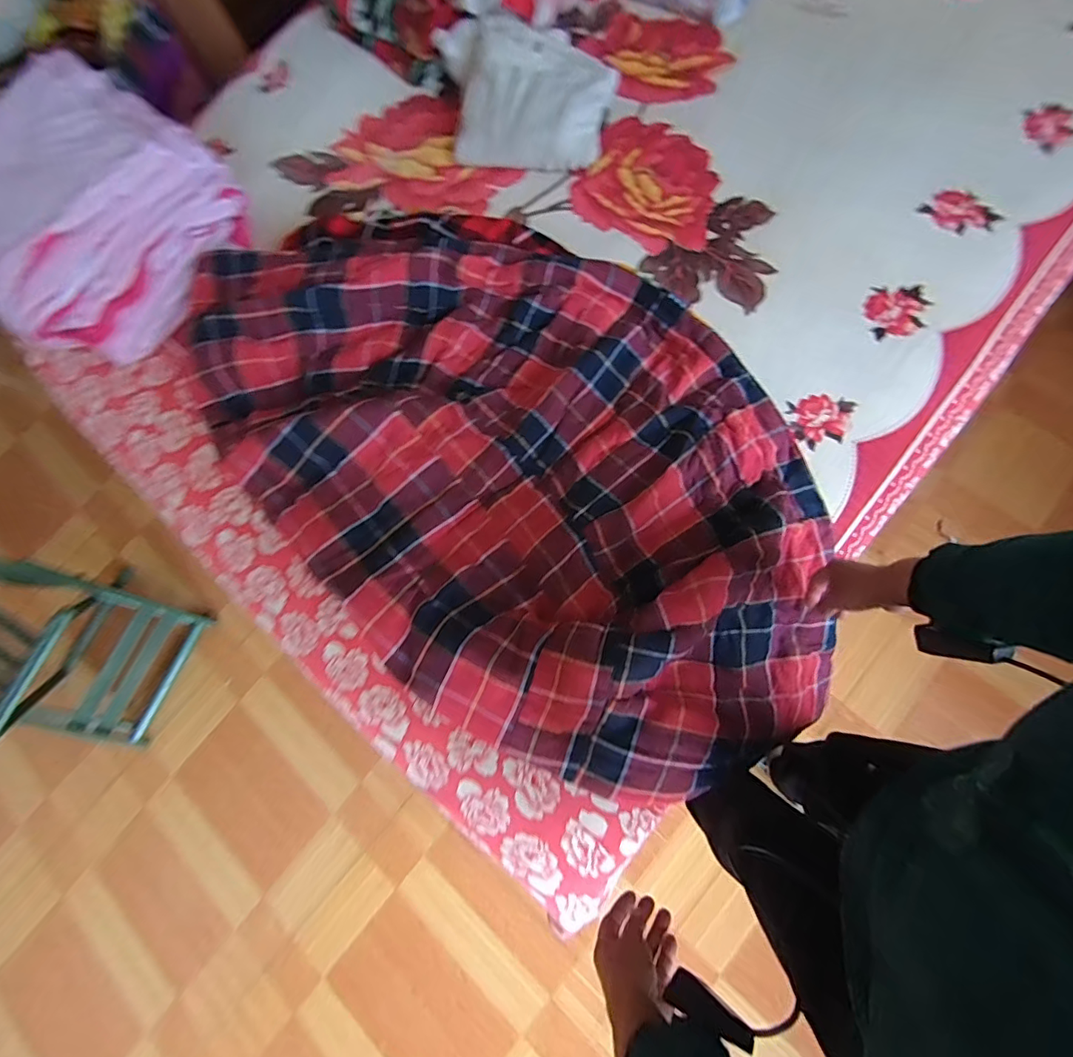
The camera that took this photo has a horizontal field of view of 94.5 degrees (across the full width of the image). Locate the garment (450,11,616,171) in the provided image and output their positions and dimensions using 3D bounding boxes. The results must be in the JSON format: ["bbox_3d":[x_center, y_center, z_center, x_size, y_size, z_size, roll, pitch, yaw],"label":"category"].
[{"bbox_3d":[-0.005,-0.885,1.019,0.316,0.134,0.280,9,74,9],"label":"garment"}]

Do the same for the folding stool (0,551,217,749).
[{"bbox_3d":[-1.108,0.287,1.163,0.344,0.354,0.348,22,76,12],"label":"folding stool"}]

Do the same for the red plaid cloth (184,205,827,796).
[{"bbox_3d":[-0.025,-0.113,0.784,1.080,0.134,0.698,43,78,15],"label":"red plaid cloth"}]

